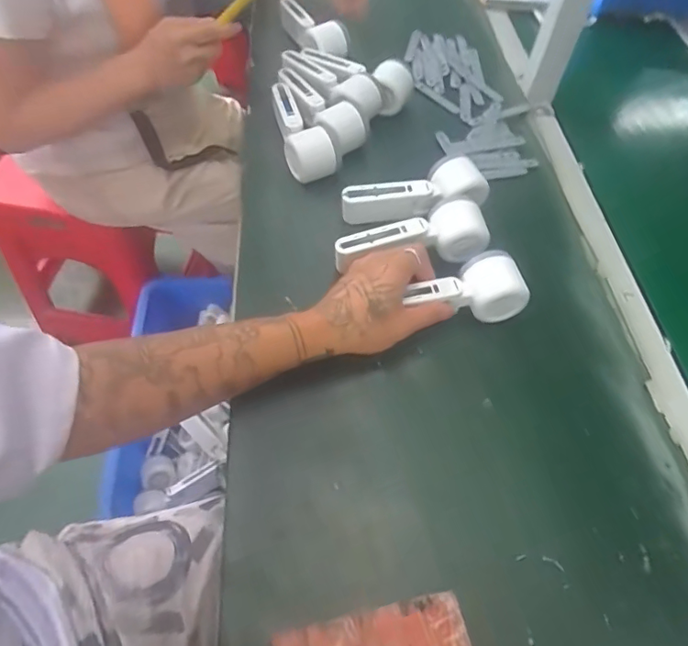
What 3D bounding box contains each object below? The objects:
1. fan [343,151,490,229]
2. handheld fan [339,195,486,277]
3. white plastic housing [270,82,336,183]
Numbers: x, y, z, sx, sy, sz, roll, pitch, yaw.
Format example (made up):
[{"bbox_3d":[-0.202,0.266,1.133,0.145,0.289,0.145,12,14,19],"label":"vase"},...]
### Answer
[{"bbox_3d":[0.080,-0.151,0.585,0.167,0.051,0.054,-14,58,2],"label":"fan"},{"bbox_3d":[0.071,-0.089,0.552,0.162,0.043,0.055,-12,58,-4],"label":"handheld fan"},{"bbox_3d":[-0.052,-0.248,0.642,0.063,0.045,0.145,-10,58,-11],"label":"white plastic housing"}]

